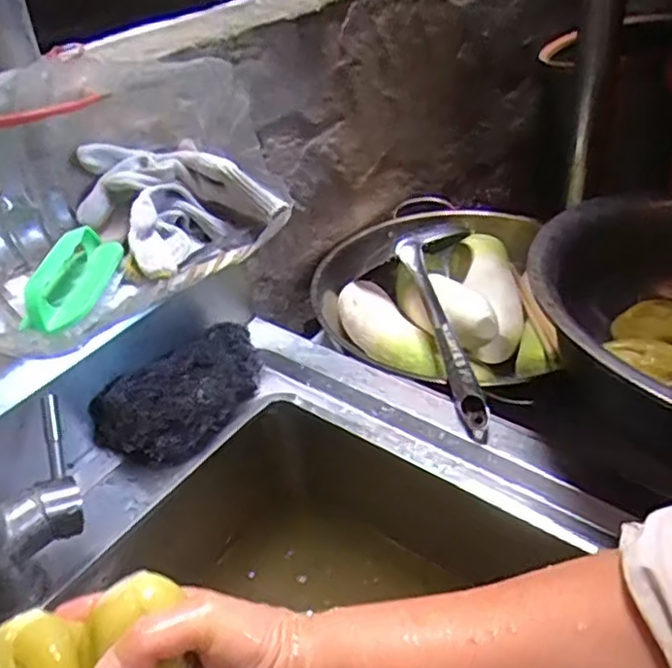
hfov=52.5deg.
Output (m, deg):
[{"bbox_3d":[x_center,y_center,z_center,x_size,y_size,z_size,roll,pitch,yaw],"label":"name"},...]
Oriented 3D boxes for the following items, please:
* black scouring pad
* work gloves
[{"bbox_3d":[-0.132,0.052,0.619,0.165,0.069,0.078,-33,47,-31],"label":"black scouring pad"},{"bbox_3d":[-0.136,-0.104,0.565,0.138,0.070,0.130,29,49,34],"label":"work gloves"}]

